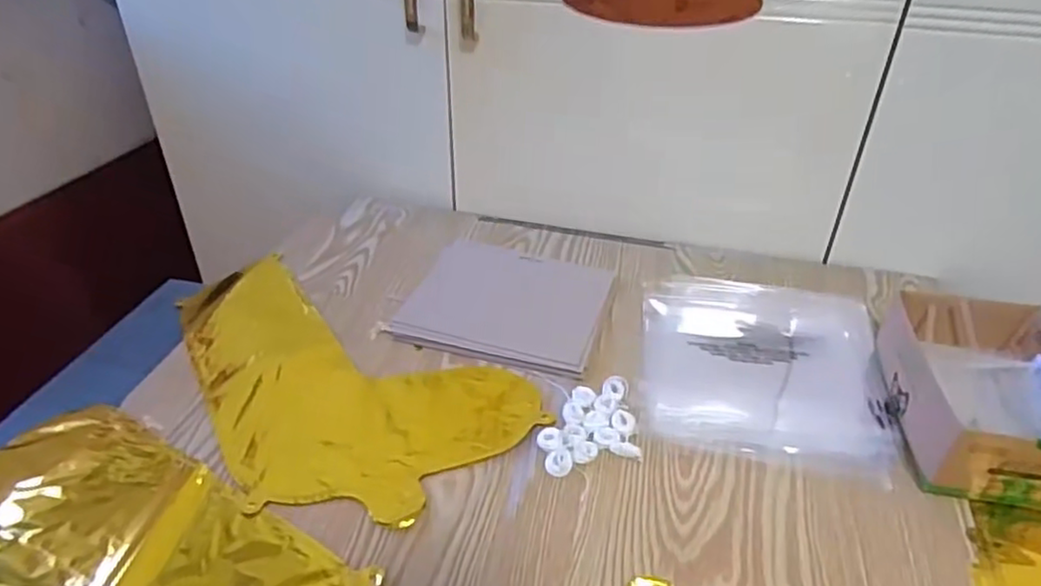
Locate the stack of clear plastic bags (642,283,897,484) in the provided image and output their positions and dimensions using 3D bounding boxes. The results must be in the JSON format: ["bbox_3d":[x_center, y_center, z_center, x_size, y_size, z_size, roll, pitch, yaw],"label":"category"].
[{"bbox_3d":[0.225,0.063,0.627,0.215,0.012,0.239,10,35,11],"label":"stack of clear plastic bags"}]

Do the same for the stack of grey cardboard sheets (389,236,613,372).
[{"bbox_3d":[-0.013,0.004,0.685,0.192,0.018,0.163,11,36,13],"label":"stack of grey cardboard sheets"}]

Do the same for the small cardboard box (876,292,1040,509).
[{"bbox_3d":[0.381,0.082,0.549,0.124,0.075,0.179,7,35,6],"label":"small cardboard box"}]

